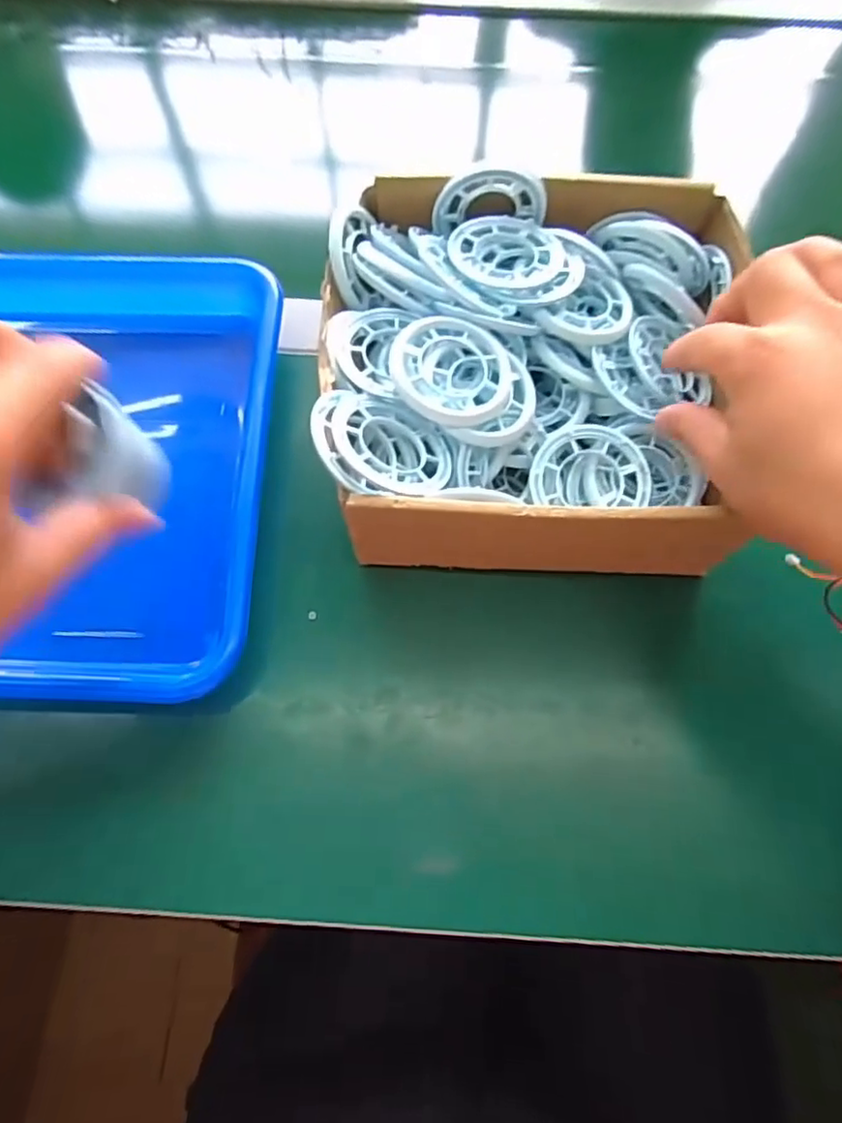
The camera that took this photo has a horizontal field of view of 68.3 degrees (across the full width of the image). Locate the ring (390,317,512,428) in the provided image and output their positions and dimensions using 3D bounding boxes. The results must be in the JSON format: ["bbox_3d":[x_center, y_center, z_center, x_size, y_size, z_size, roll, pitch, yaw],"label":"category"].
[{"bbox_3d":[0.014,-0.088,0.290,0.055,0.012,0.055,4,73,-15],"label":"ring"}]

